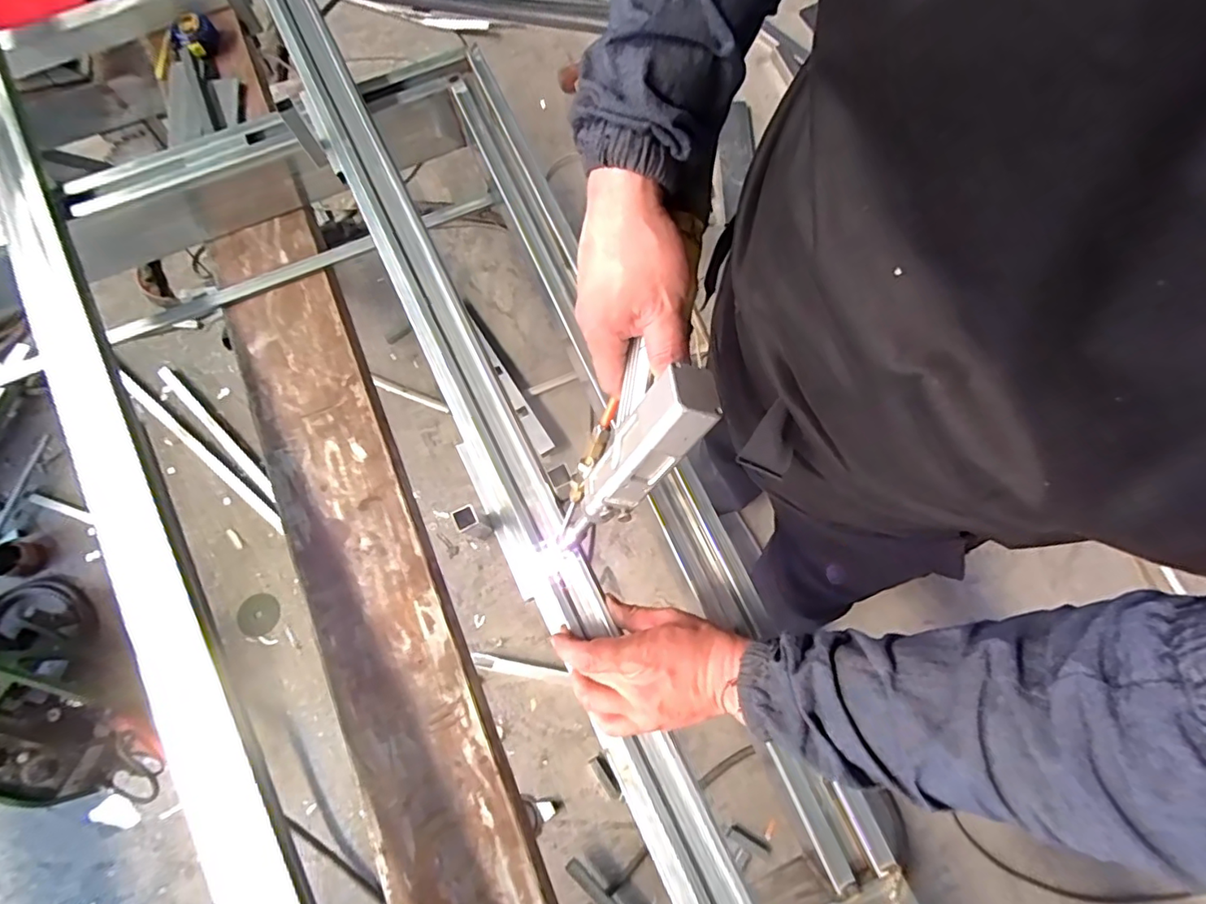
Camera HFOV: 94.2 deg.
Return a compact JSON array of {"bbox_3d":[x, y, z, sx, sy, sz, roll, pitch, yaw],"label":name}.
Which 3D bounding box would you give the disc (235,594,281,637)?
[{"bbox_3d":[-0.808,0.382,1.315,0.104,0.004,0.092,-8,71,1],"label":"disc"}]

